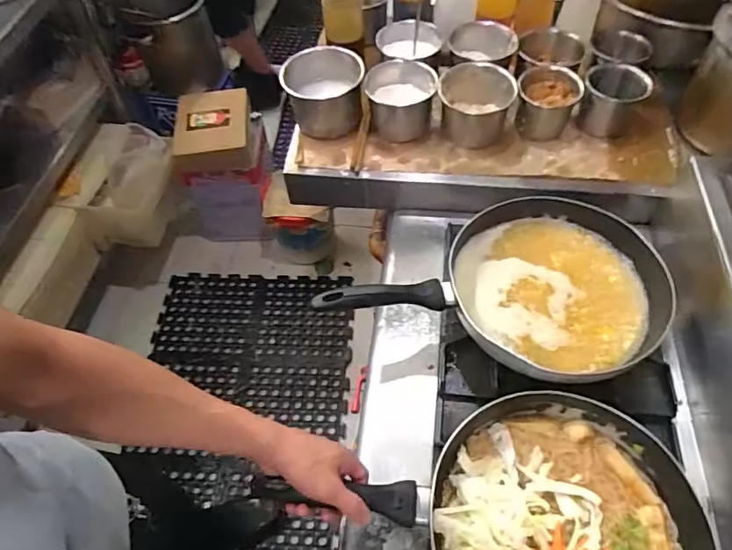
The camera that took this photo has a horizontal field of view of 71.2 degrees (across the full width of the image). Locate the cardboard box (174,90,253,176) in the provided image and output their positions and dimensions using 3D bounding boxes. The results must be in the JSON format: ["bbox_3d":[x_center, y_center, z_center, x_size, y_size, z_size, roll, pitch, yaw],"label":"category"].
[{"bbox_3d":[-0.449,-0.428,1.509,0.215,0.107,0.294,-10,56,-5],"label":"cardboard box"}]

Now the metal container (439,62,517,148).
[{"bbox_3d":[0.183,-0.284,0.855,0.120,0.091,0.111,2,56,3],"label":"metal container"}]

